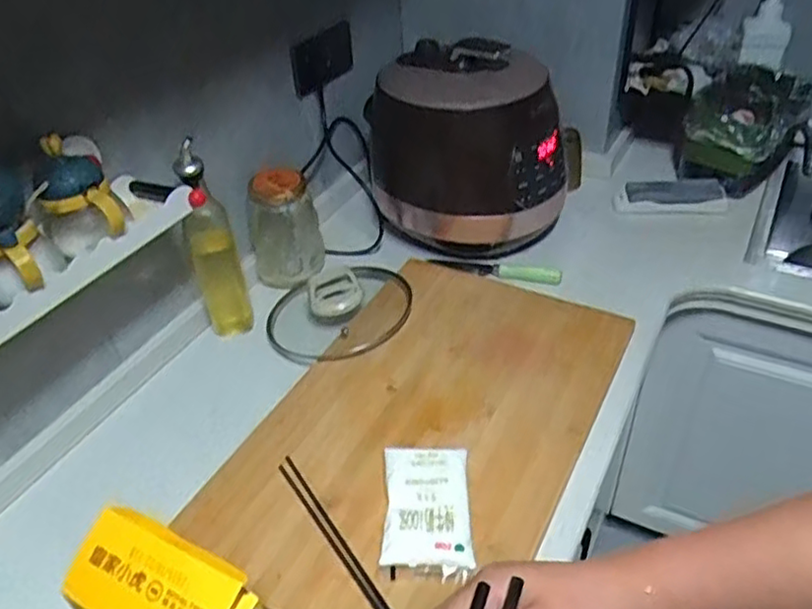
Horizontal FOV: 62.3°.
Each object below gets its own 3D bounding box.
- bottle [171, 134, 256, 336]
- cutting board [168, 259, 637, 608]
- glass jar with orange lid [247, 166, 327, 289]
[{"bbox_3d":[-0.252,-0.066,0.886,0.065,0.272,0.057,-32,47,-30],"label":"bottle"},{"bbox_3d":[0.033,0.131,0.806,0.339,0.027,0.549,18,44,25],"label":"cutting board"},{"bbox_3d":[-0.180,-0.115,1.007,0.090,0.156,0.083,7,40,13],"label":"glass jar with orange lid"}]

